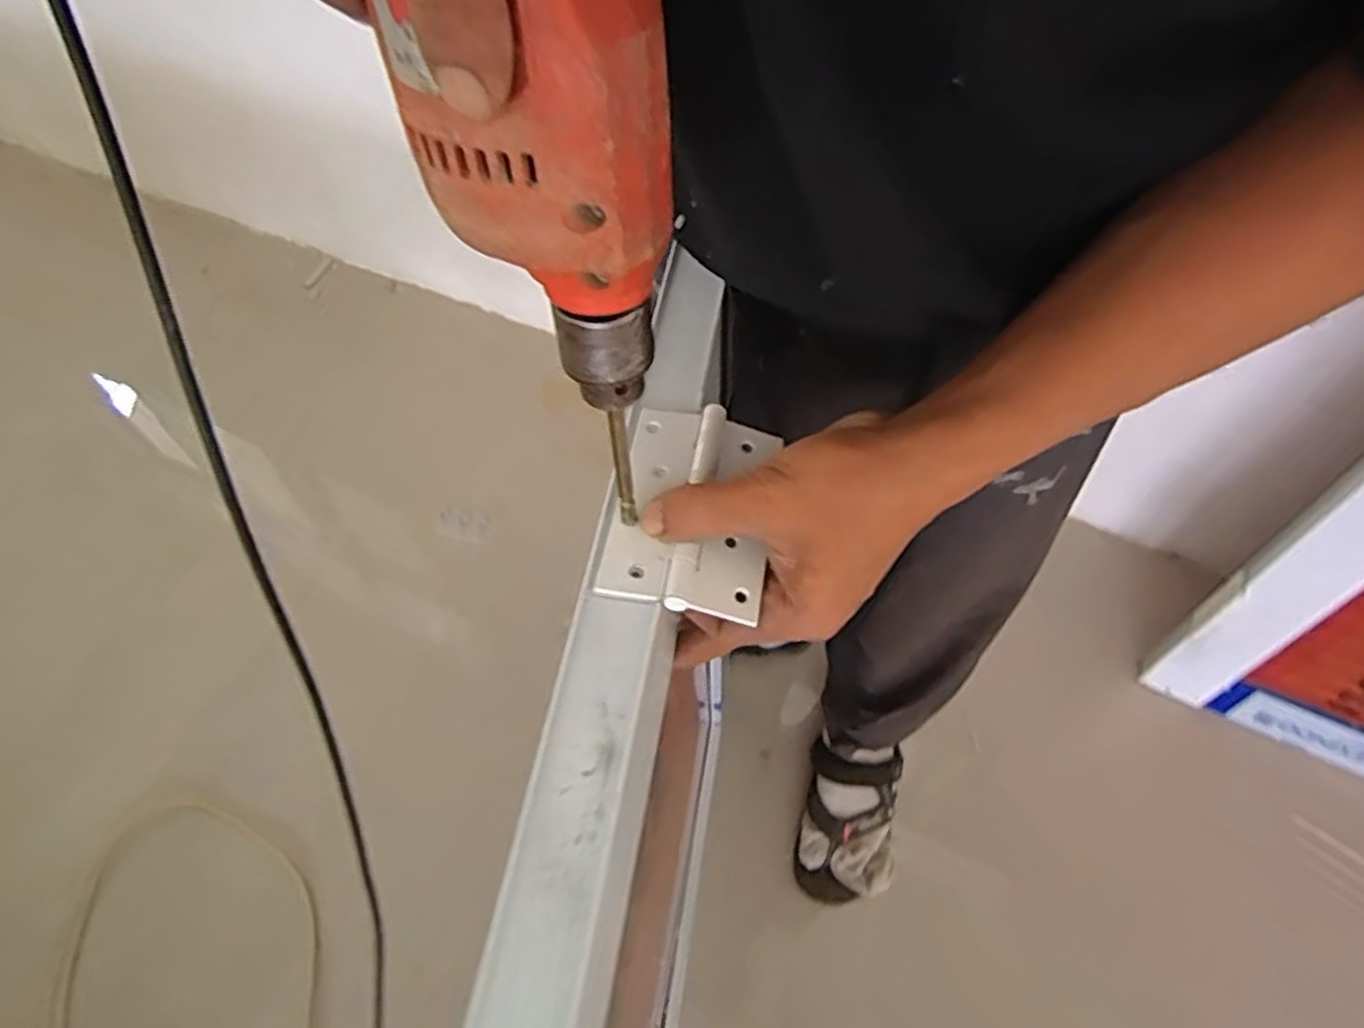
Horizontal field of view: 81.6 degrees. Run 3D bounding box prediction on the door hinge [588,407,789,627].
[{"bbox_3d":[0.005,-0.003,0.361,0.067,0.017,0.101,9,57,6],"label":"door hinge"}]

